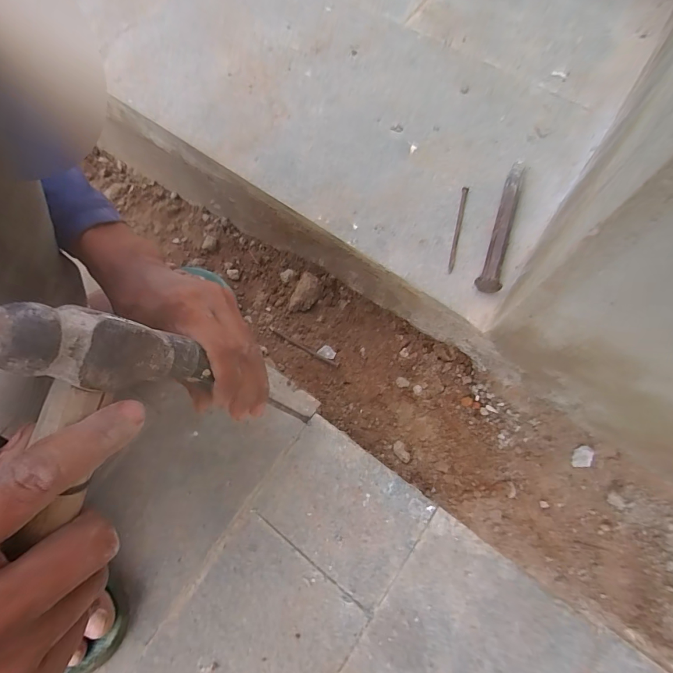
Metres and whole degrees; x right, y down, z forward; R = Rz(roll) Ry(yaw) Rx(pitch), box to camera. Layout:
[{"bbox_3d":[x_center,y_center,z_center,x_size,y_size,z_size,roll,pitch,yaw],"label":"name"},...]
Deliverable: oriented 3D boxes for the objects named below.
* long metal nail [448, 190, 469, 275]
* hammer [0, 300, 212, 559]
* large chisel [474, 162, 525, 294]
[{"bbox_3d":[0.126,-0.111,0.390,0.006,0.004,0.100,13,73,6],"label":"long metal nail"},{"bbox_3d":[-0.130,0.125,0.172,0.028,0.112,0.276,16,88,7],"label":"hammer"},{"bbox_3d":[0.169,-0.114,0.381,0.020,0.022,0.152,19,73,8],"label":"large chisel"}]

